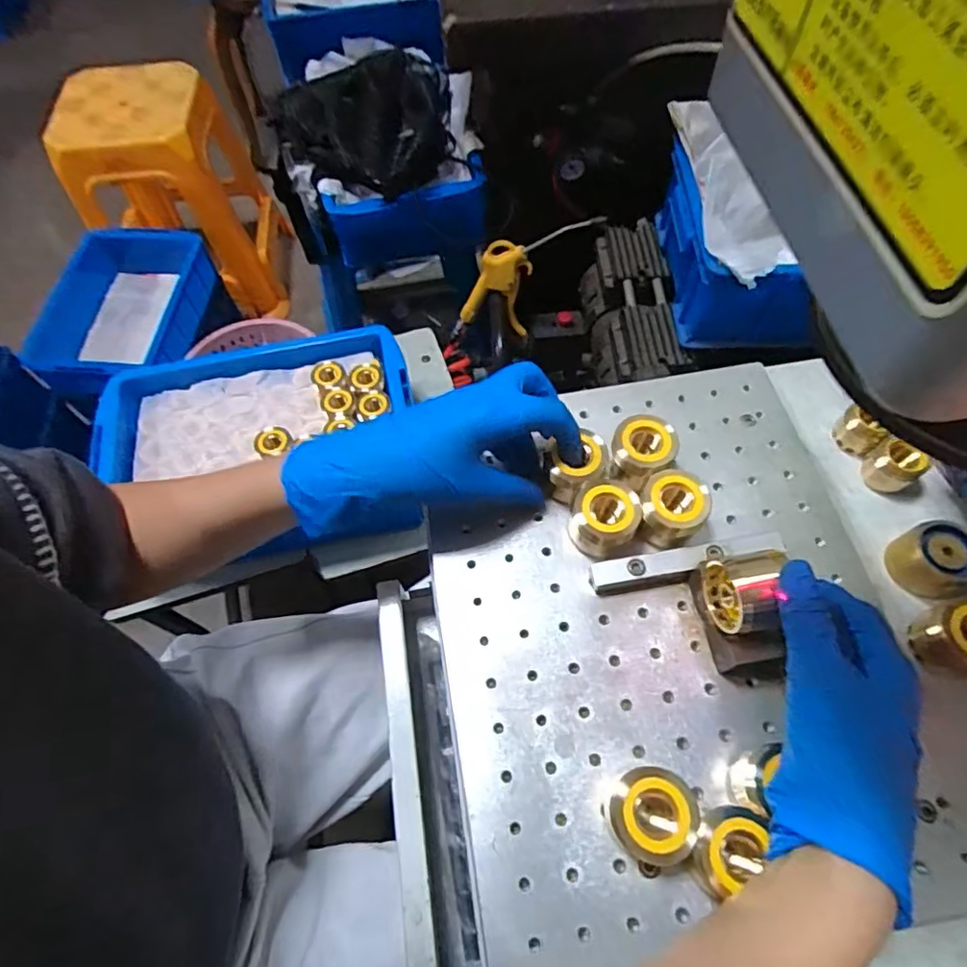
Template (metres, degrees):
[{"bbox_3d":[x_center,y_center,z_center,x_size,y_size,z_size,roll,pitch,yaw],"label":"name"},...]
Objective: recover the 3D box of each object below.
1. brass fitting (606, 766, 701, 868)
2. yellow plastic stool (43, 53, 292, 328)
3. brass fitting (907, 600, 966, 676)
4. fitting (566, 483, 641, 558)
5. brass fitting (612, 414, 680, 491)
[{"bbox_3d":[0.084,0.166,0.290,0.035,0.043,0.041,15,65,10],"label":"brass fitting"},{"bbox_3d":[-0.686,-0.635,1.341,0.348,0.480,0.349,-15,63,-6],"label":"yellow plastic stool"},{"bbox_3d":[0.271,0.087,0.326,0.030,0.037,0.037,4,64,5],"label":"brass fitting"},{"bbox_3d":[0.075,0.023,0.364,0.037,0.040,0.035,-1,63,2],"label":"fitting"},{"bbox_3d":[0.103,-0.020,0.384,0.036,0.050,0.041,-33,66,-13],"label":"brass fitting"}]

